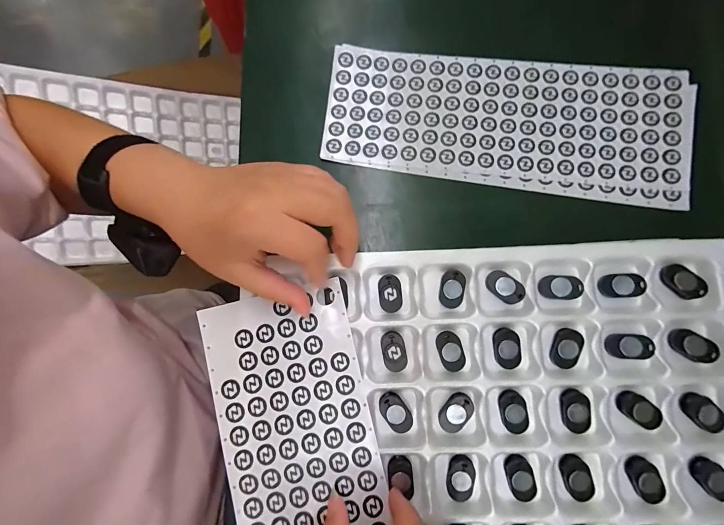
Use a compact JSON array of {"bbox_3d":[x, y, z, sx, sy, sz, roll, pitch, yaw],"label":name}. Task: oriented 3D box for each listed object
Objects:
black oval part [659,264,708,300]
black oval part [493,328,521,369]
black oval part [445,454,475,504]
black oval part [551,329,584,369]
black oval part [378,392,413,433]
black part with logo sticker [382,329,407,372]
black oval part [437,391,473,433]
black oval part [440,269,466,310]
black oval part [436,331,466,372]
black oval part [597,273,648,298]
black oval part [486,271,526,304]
[{"bbox_3d":[0.233,0.014,0.241,0.029,0.008,0.017,37,88,8],"label":"black oval part"},{"bbox_3d":[0.106,0.063,0.242,0.018,0.007,0.029,-7,83,4],"label":"black oval part"},{"bbox_3d":[0.070,0.154,0.236,0.019,0.011,0.029,7,84,6],"label":"black oval part"},{"bbox_3d":[0.149,0.062,0.238,0.019,0.004,0.028,21,85,7],"label":"black oval part"},{"bbox_3d":[0.025,0.110,0.242,0.018,0.004,0.030,-40,82,-1],"label":"black oval part"},{"bbox_3d":[0.024,0.067,0.248,0.017,0.005,0.029,-12,82,3],"label":"black part with logo sticker"},{"bbox_3d":[0.068,0.109,0.240,0.018,0.008,0.029,34,87,8],"label":"black oval part"},{"bbox_3d":[0.069,0.020,0.252,0.019,0.010,0.028,4,84,5],"label":"black oval part"},{"bbox_3d":[0.066,0.067,0.249,0.018,0.013,0.029,-17,82,3],"label":"black oval part"},{"bbox_3d":[0.192,0.017,0.244,0.028,0.010,0.017,-3,83,5],"label":"black oval part"},{"bbox_3d":[0.108,0.019,0.249,0.028,0.009,0.017,38,88,8],"label":"black oval part"}]

